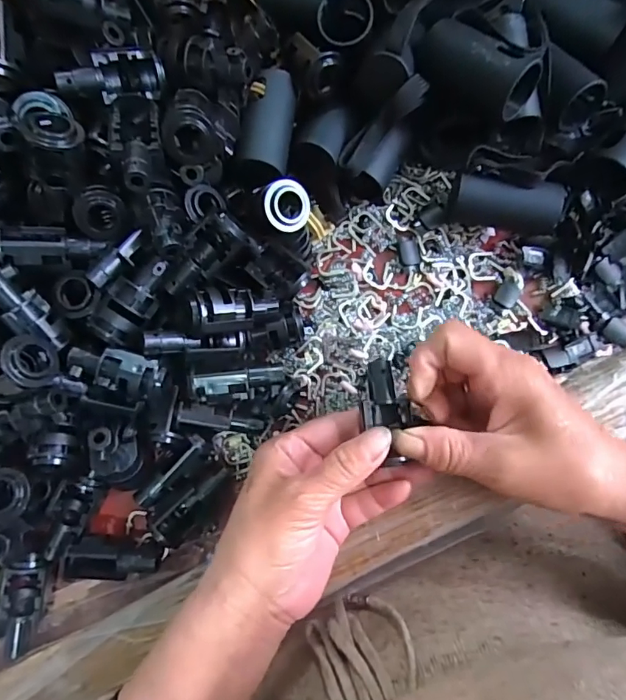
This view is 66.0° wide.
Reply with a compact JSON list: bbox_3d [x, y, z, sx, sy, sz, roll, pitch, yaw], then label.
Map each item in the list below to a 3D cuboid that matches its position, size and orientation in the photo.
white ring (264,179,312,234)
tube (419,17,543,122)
[{"bbox_3d":[-0.015,-0.078,0.262,0.026,0.007,0.027,-5,100,-25],"label":"white ring"},{"bbox_3d":[0.089,-0.155,0.264,0.064,0.029,0.033,37,119,13],"label":"tube"}]

